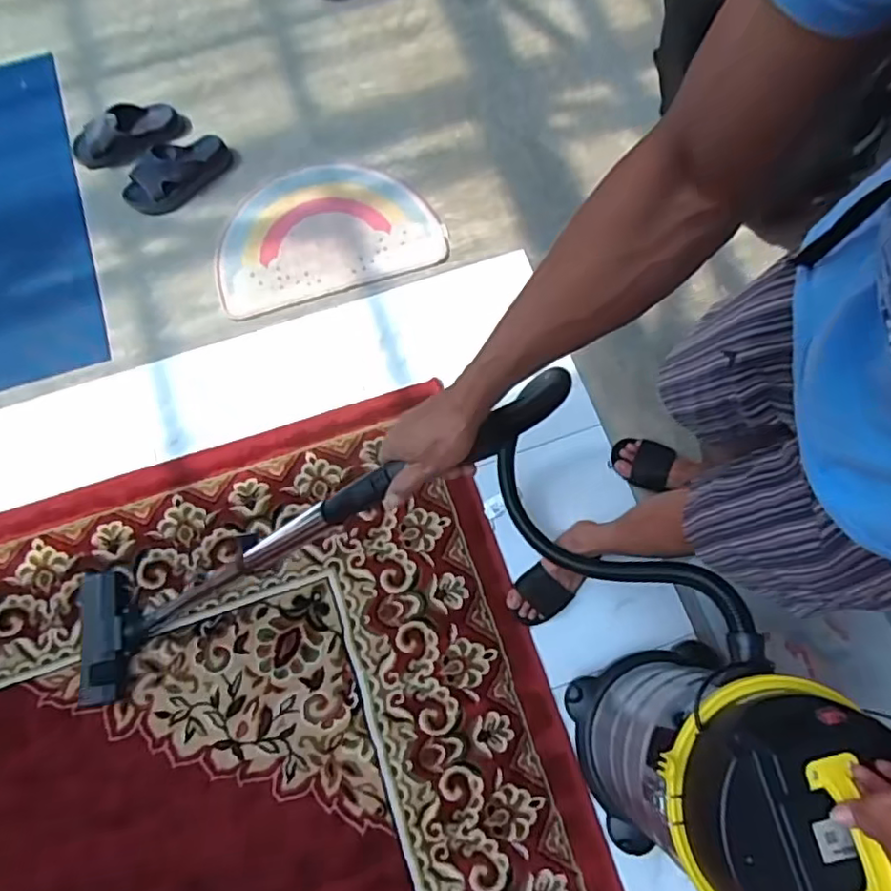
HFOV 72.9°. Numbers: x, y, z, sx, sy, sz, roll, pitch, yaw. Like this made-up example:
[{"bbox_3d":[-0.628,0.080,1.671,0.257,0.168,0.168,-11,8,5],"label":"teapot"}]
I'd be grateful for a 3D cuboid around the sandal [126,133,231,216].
[{"bbox_3d":[-0.618,-0.625,1.380,0.121,0.065,0.240,42,78,9],"label":"sandal"}]

